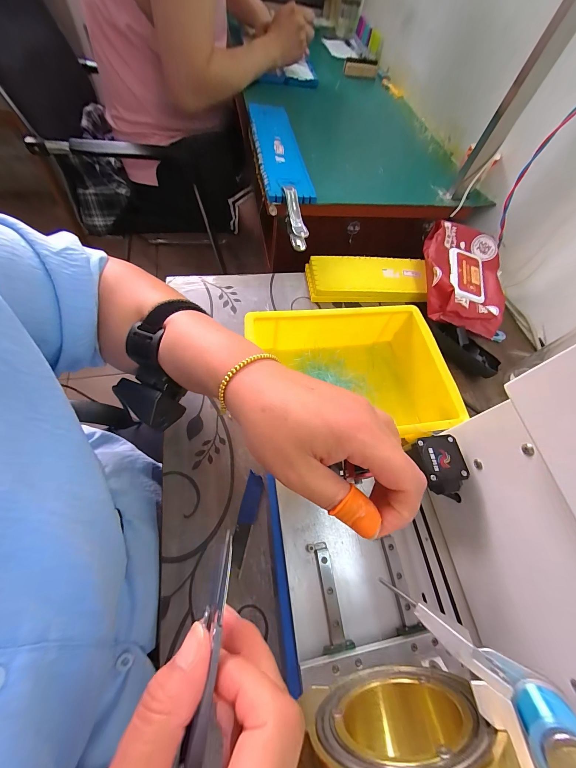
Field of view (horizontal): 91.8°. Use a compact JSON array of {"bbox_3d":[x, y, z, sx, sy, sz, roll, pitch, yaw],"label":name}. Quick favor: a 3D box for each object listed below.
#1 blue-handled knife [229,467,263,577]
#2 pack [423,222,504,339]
[{"bbox_3d":[-0.046,0.149,0.307,0.019,0.004,0.096,11,64,6],"label":"blue-handled knife"},{"bbox_3d":[0.286,-0.178,0.456,0.135,0.047,0.199,12,61,-1],"label":"pack"}]

